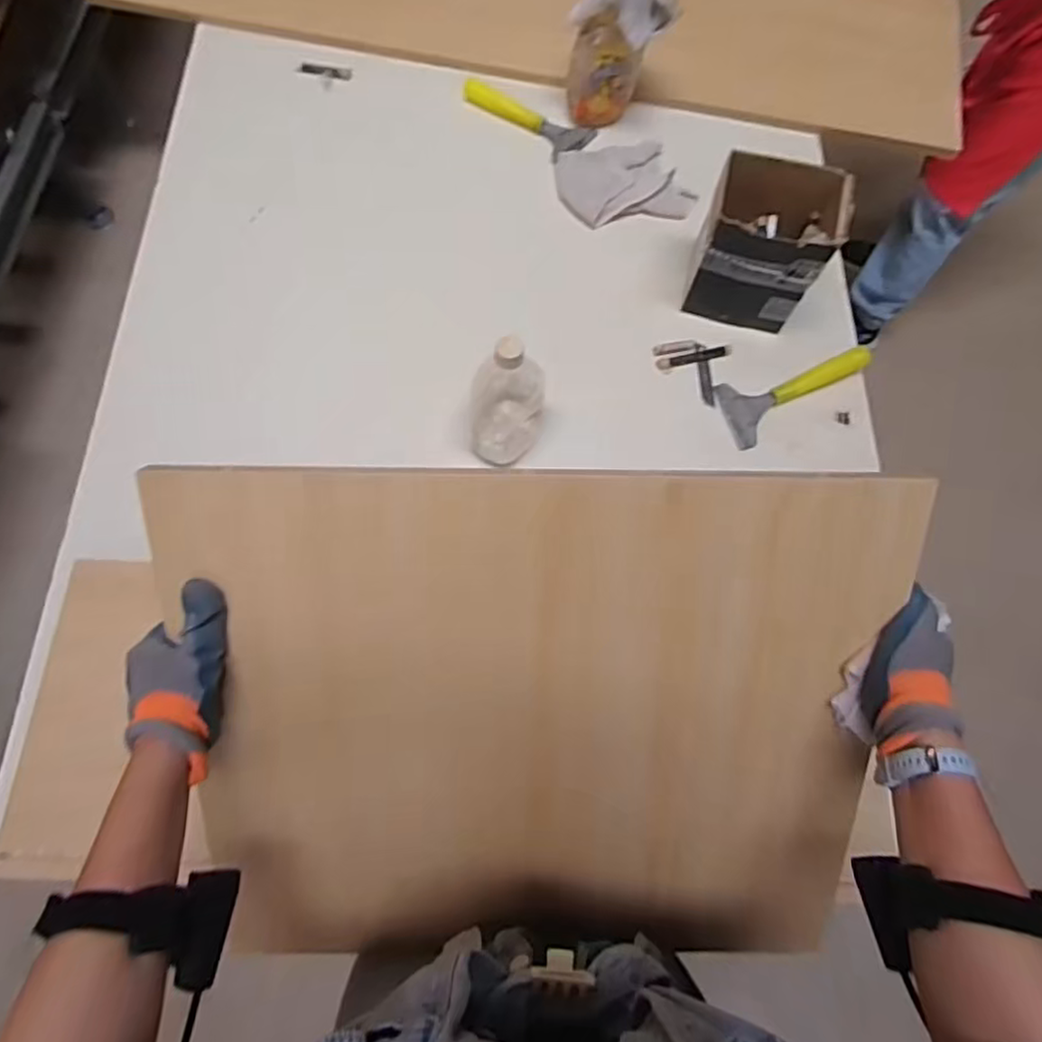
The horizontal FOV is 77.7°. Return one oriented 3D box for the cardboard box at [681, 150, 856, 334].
[{"bbox_3d":[0.310,-0.356,0.849,0.150,0.178,0.119,15,71,4],"label":"cardboard box"}]

